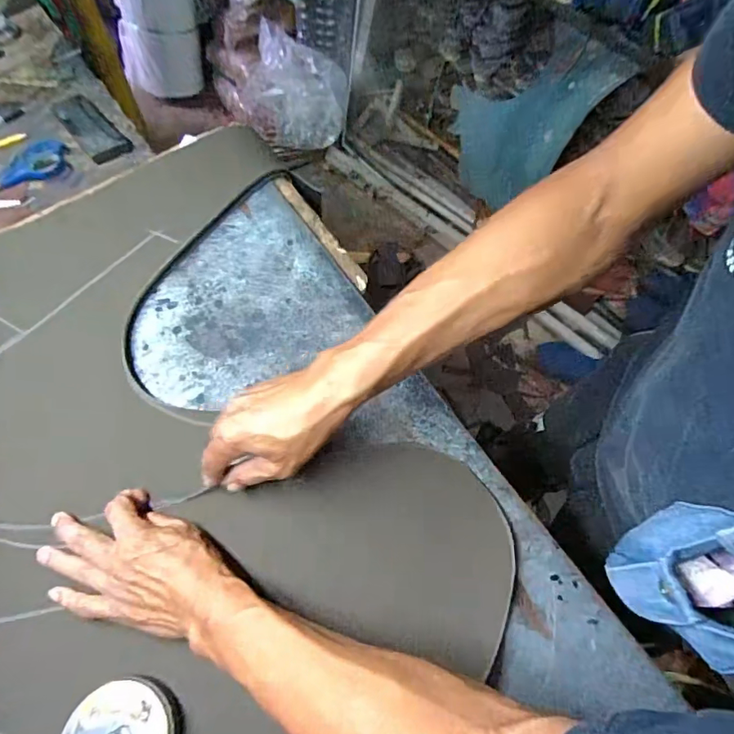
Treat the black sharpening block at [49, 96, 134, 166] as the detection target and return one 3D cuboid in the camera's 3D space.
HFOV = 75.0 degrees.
[{"bbox_3d":[-0.393,-0.341,0.680,0.055,0.012,0.154,-36,69,-20],"label":"black sharpening block"}]

